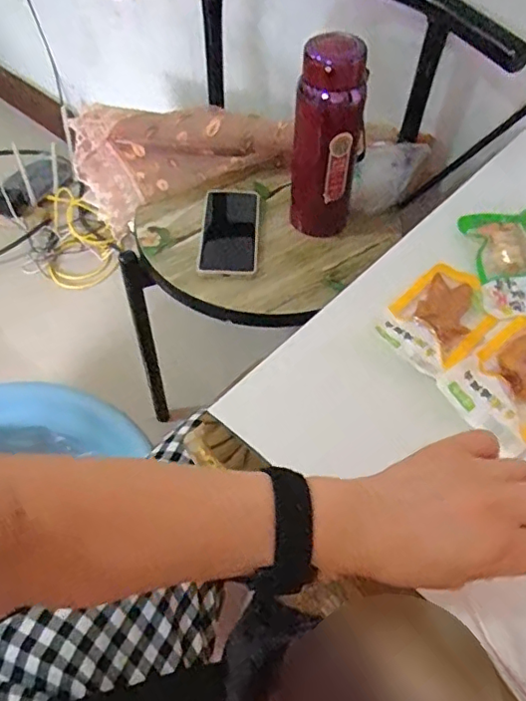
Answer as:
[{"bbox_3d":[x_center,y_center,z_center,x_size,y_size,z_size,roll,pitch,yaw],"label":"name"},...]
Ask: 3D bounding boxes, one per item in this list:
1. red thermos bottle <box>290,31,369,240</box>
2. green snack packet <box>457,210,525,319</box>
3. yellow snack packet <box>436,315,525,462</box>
[{"bbox_3d":[0.080,-0.245,0.671,0.087,0.230,0.063,5,53,2],"label":"red thermos bottle"},{"bbox_3d":[0.242,-0.088,0.542,0.076,0.017,0.119,-2,53,-4],"label":"green snack packet"},{"bbox_3d":[0.217,0.021,0.466,0.137,0.009,0.082,-32,61,-23],"label":"yellow snack packet"}]

